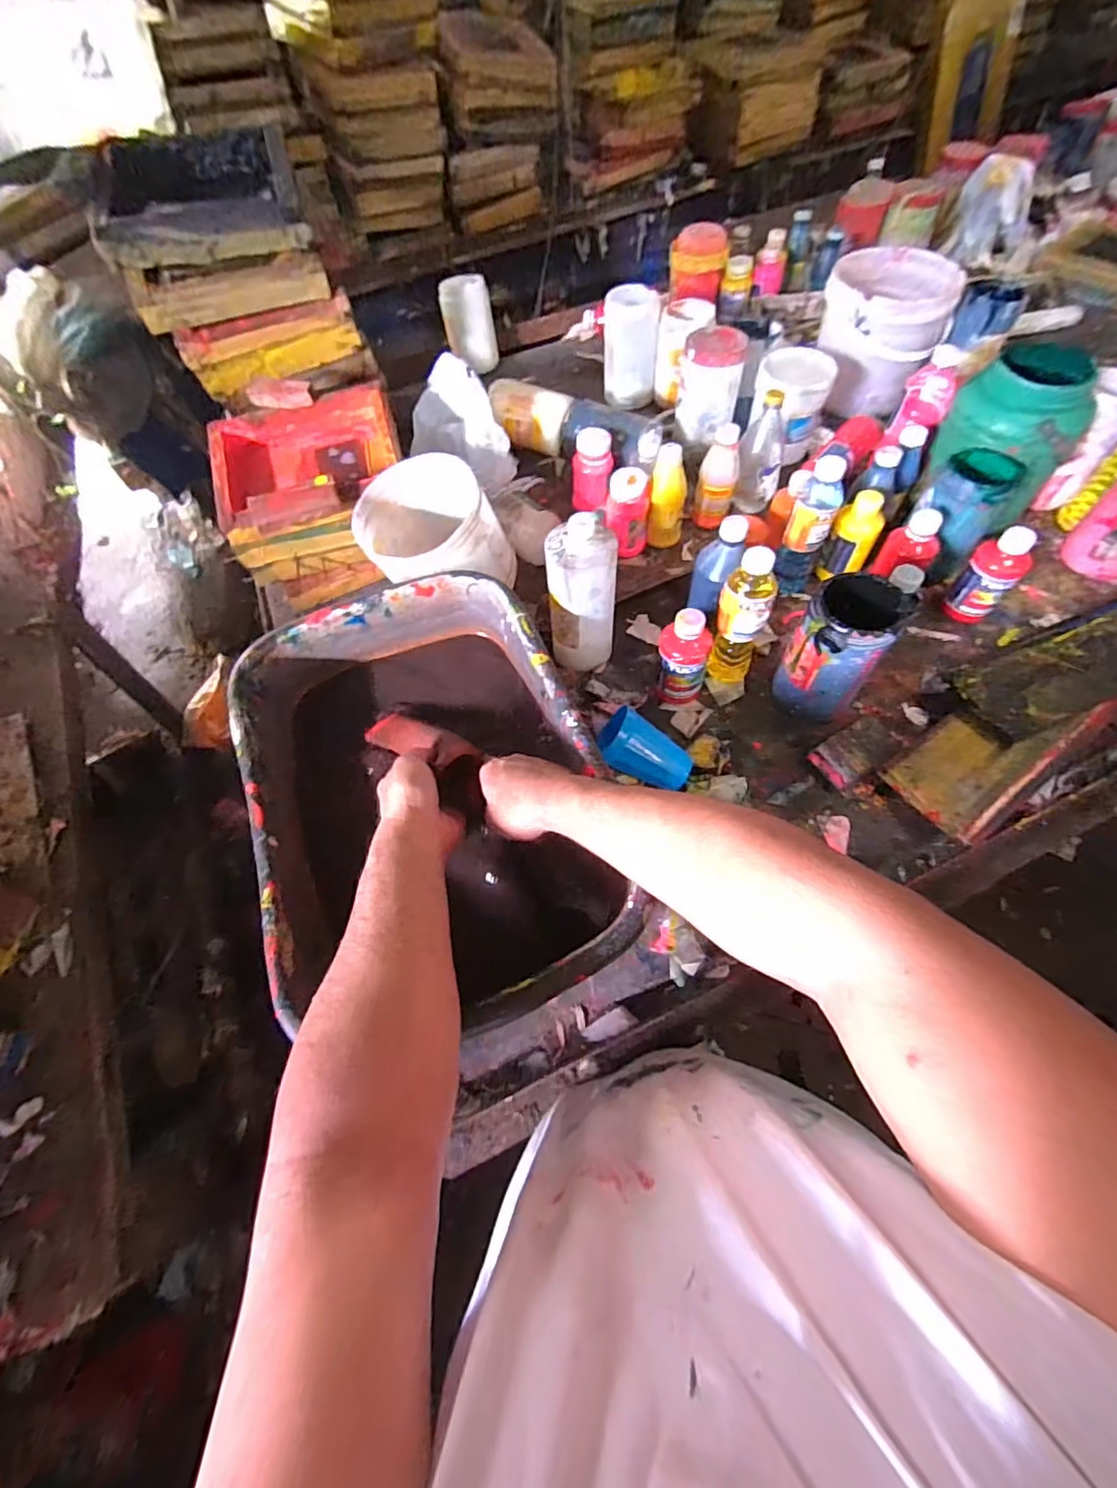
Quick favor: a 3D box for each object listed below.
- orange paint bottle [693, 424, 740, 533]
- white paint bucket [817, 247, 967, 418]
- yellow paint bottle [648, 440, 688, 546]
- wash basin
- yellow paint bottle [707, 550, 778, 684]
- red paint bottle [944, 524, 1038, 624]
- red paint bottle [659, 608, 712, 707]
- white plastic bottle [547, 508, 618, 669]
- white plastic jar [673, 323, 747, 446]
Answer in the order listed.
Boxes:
[{"bbox_3d":[0.235,-0.391,0.821,0.056,0.137,0.049,12,62,9],"label":"orange paint bottle"},{"bbox_3d":[0.551,-0.711,0.966,0.202,0.169,0.204,20,64,13],"label":"white paint bucket"},{"bbox_3d":[0.160,-0.359,0.809,0.051,0.130,0.062,9,62,8],"label":"yellow paint bottle"},{"bbox_3d":[-0.133,0.047,0.589,0.317,0.139,0.466,-21,62,-8],"label":"wash basin"},{"bbox_3d":[0.217,-0.147,0.666,0.056,0.172,0.051,18,64,12],"label":"yellow paint bottle"},{"bbox_3d":[0.560,-0.217,0.723,0.064,0.120,0.058,32,67,19],"label":"red paint bottle"},{"bbox_3d":[0.152,-0.102,0.679,0.066,0.125,0.053,16,63,11],"label":"red paint bottle"},{"bbox_3d":[0.028,-0.173,0.671,0.080,0.184,0.072,3,61,5],"label":"white plastic bottle"},{"bbox_3d":[0.240,-0.564,0.889,0.092,0.139,0.090,-1,61,2],"label":"white plastic jar"}]

